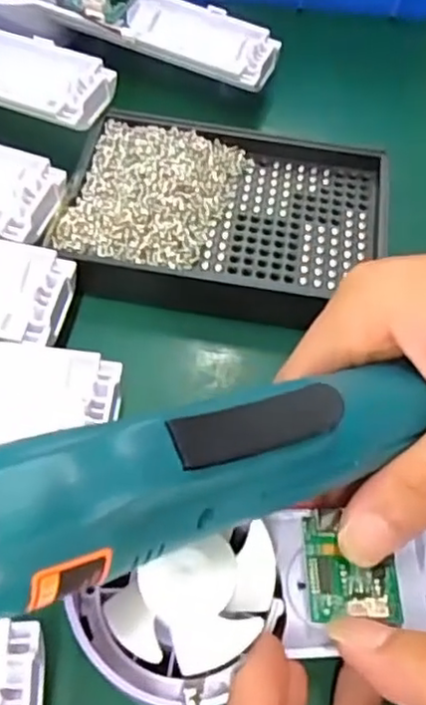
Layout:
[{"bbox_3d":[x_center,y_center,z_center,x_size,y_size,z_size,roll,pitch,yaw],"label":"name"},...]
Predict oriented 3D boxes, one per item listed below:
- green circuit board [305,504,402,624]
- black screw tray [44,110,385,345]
[{"bbox_3d":[0.042,0.063,0.199,0.027,0.007,0.032,1,59,-4],"label":"green circuit board"},{"bbox_3d":[0.006,-0.058,0.288,0.135,0.024,0.090,7,59,0],"label":"black screw tray"}]

